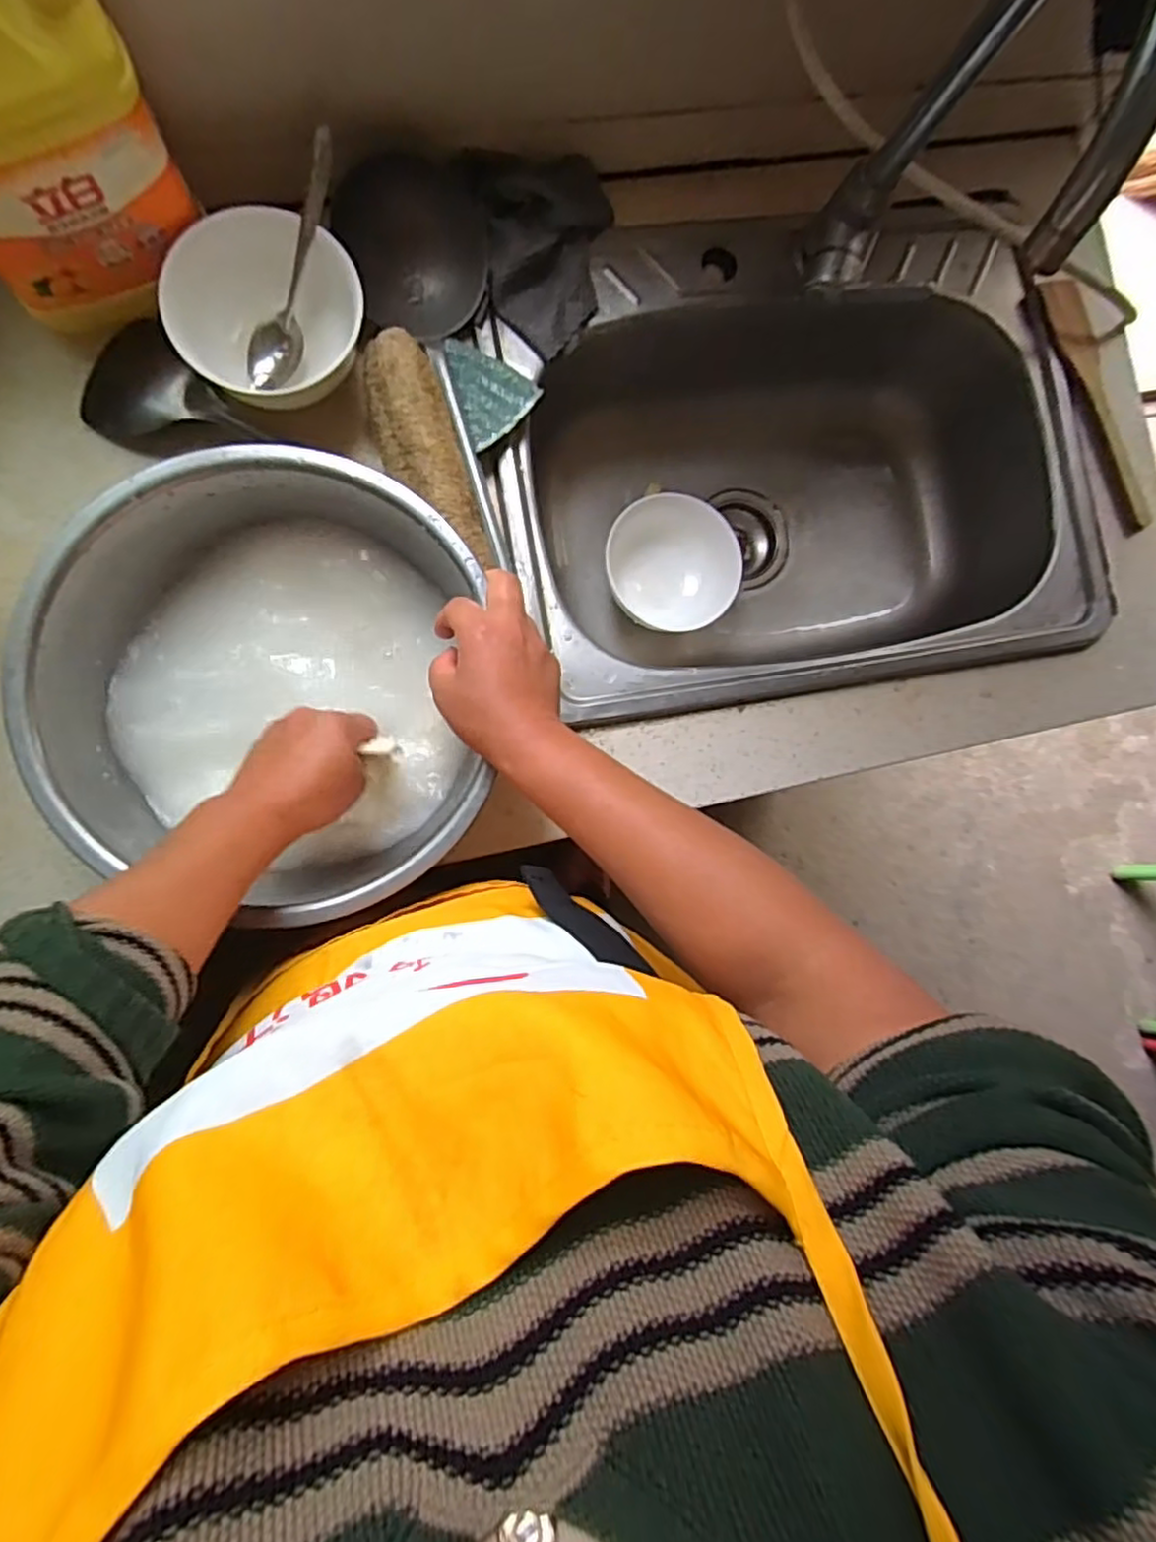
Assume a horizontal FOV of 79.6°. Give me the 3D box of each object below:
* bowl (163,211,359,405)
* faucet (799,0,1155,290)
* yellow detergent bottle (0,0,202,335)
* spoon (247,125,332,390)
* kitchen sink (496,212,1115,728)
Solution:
[{"bbox_3d":[-0.227,-0.346,0.514,0.140,0.069,0.125,-17,91,-7],"label":"bowl"},{"bbox_3d":[0.226,-0.363,0.448,0.063,0.335,0.206,12,87,-7],"label":"faucet"},{"bbox_3d":[-0.333,-0.393,0.418,0.144,0.217,0.078,-26,80,-4],"label":"yellow detergent bottle"},{"bbox_3d":[-0.210,-0.367,0.506,0.035,0.020,0.168,23,113,-6],"label":"spoon"},{"bbox_3d":[0.193,-0.273,0.683,0.522,0.184,0.402,-9,90,-7],"label":"kitchen sink"}]

